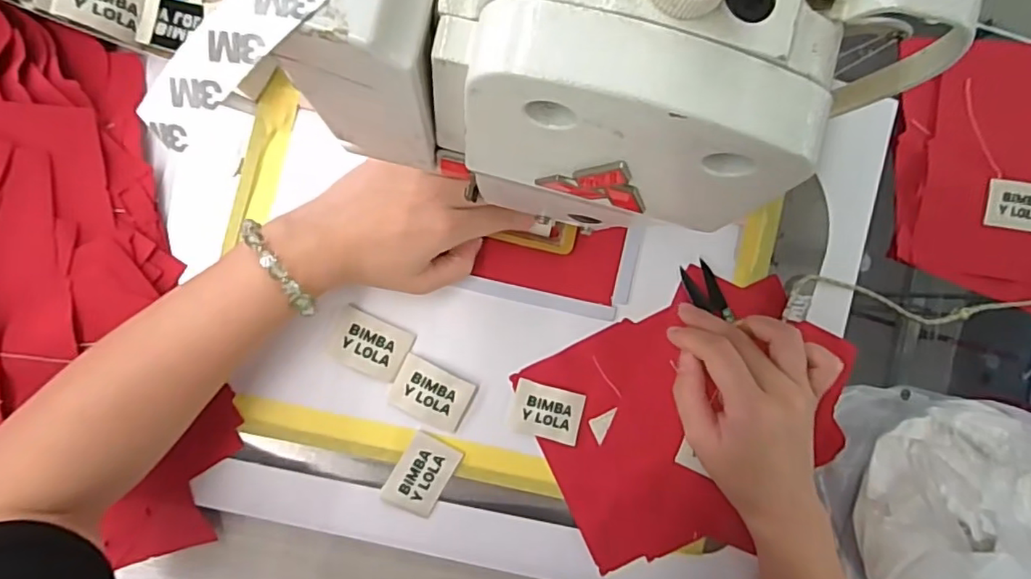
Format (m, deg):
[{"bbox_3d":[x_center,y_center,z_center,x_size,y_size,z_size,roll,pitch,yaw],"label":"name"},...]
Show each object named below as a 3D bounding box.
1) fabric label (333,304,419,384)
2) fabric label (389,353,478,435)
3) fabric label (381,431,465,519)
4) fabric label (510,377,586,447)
[{"bbox_3d":[-0.094,0.037,0.373,0.046,0.004,0.037,25,86,-6],"label":"fabric label"},{"bbox_3d":[-0.054,0.068,0.376,0.050,0.007,0.034,28,85,-6],"label":"fabric label"},{"bbox_3d":[-0.061,0.122,0.374,0.035,0.004,0.049,30,84,-9],"label":"fabric label"},{"bbox_3d":[0.022,0.083,0.384,0.046,0.004,0.035,14,87,-1],"label":"fabric label"}]

